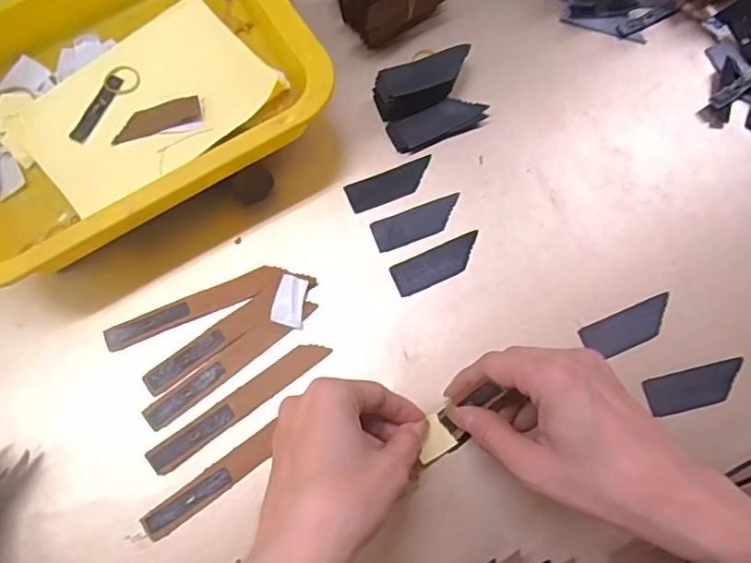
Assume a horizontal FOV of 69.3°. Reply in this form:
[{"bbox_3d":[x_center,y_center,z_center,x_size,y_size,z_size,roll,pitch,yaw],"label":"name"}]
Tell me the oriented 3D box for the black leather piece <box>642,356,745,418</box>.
[{"bbox_3d":[0.199,0.065,0.336,0.062,0.004,0.023,-14,80,-1],"label":"black leather piece"}]

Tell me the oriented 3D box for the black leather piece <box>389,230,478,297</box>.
[{"bbox_3d":[0.042,-0.012,0.366,0.063,0.004,0.023,-24,74,-6],"label":"black leather piece"}]

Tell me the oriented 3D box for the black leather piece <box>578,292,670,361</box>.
[{"bbox_3d":[0.165,0.029,0.351,0.064,0.004,0.023,-22,74,-6],"label":"black leather piece"}]

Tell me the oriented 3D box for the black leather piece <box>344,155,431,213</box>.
[{"bbox_3d":[0.011,-0.069,0.385,0.063,0.004,0.023,-21,74,-6],"label":"black leather piece"}]

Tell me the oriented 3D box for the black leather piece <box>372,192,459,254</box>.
[{"bbox_3d":[0.030,-0.041,0.374,0.063,0.004,0.024,-20,74,-5],"label":"black leather piece"}]

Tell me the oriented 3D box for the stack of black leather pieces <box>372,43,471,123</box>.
[{"bbox_3d":[0.036,-0.145,0.395,0.074,0.024,0.030,-25,75,-7],"label":"stack of black leather pieces"}]

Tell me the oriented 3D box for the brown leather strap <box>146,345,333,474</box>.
[{"bbox_3d":[-0.084,0.076,0.339,0.122,0.005,0.016,-36,76,-10],"label":"brown leather strap"}]

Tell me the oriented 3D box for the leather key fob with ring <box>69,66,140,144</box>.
[{"bbox_3d":[-0.189,-0.124,0.375,0.024,0.004,0.063,31,76,9],"label":"leather key fob with ring"}]

